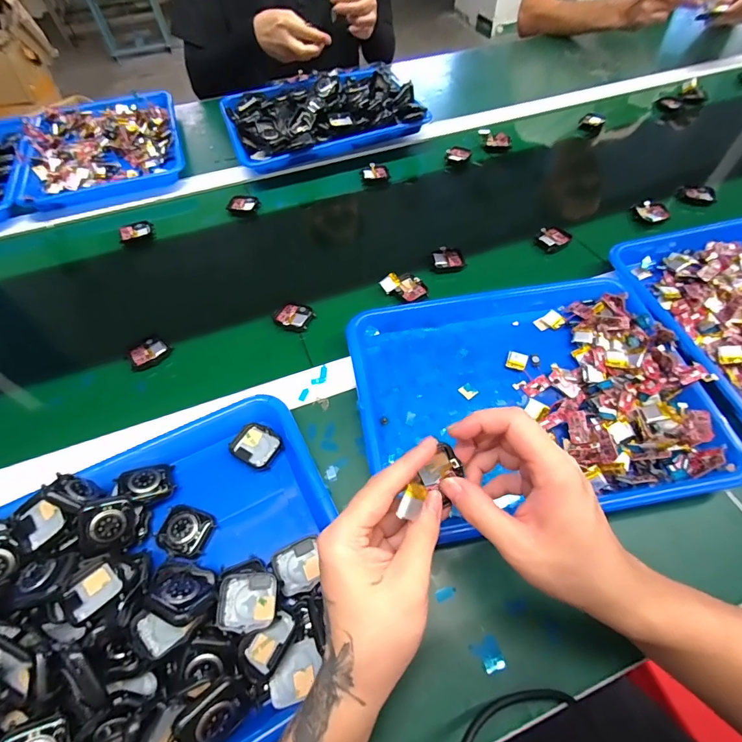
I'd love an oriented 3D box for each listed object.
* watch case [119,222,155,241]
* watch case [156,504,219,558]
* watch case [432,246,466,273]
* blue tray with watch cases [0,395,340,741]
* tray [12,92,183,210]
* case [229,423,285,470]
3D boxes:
[{"bbox_3d":[-0.346,-0.207,0.586,0.046,0.008,0.030,-15,61,-13],"label":"watch case"},{"bbox_3d":[-0.160,0.136,0.340,0.044,0.010,0.038,20,59,8],"label":"watch case"},{"bbox_3d":[0.104,-0.151,0.540,0.041,0.014,0.036,-6,59,-8],"label":"watch case"},{"bbox_3d":[-0.178,0.171,0.292,0.322,0.054,0.241,-23,63,-17],"label":"blue tray with watch cases"},{"bbox_3d":[-0.465,-0.398,0.692,0.251,0.040,0.294,-16,61,-14],"label":"tray"},{"bbox_3d":[-0.111,0.074,0.389,0.045,0.009,0.037,26,60,12],"label":"case"}]

